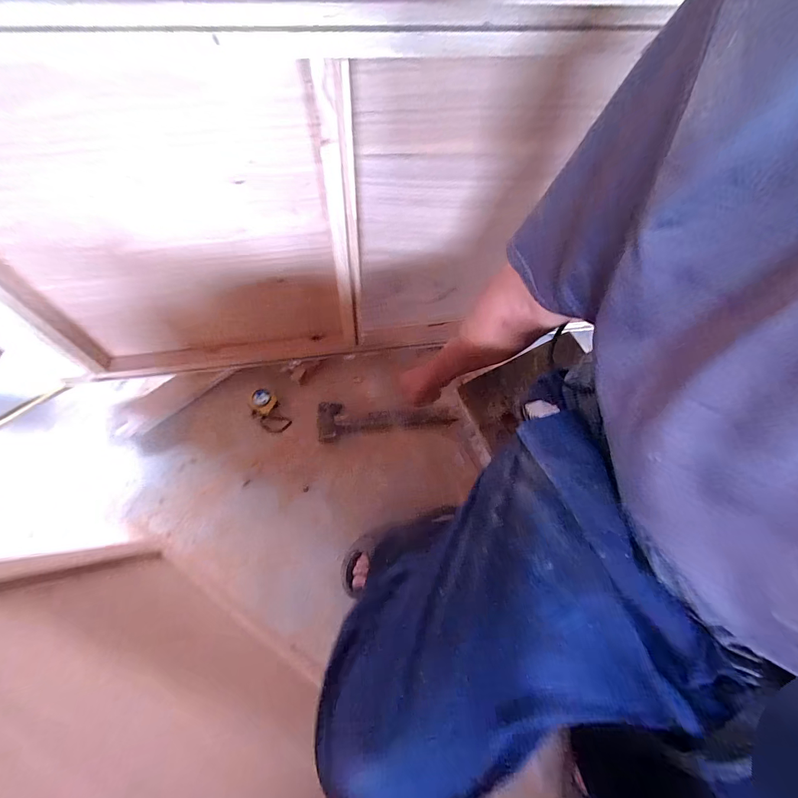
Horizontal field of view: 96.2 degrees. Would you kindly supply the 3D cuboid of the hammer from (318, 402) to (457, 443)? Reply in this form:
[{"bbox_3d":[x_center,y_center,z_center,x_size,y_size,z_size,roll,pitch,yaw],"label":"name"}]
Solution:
[{"bbox_3d":[-0.031,0.036,0.799,0.291,0.029,0.083,-7,73,-4],"label":"hammer"}]

